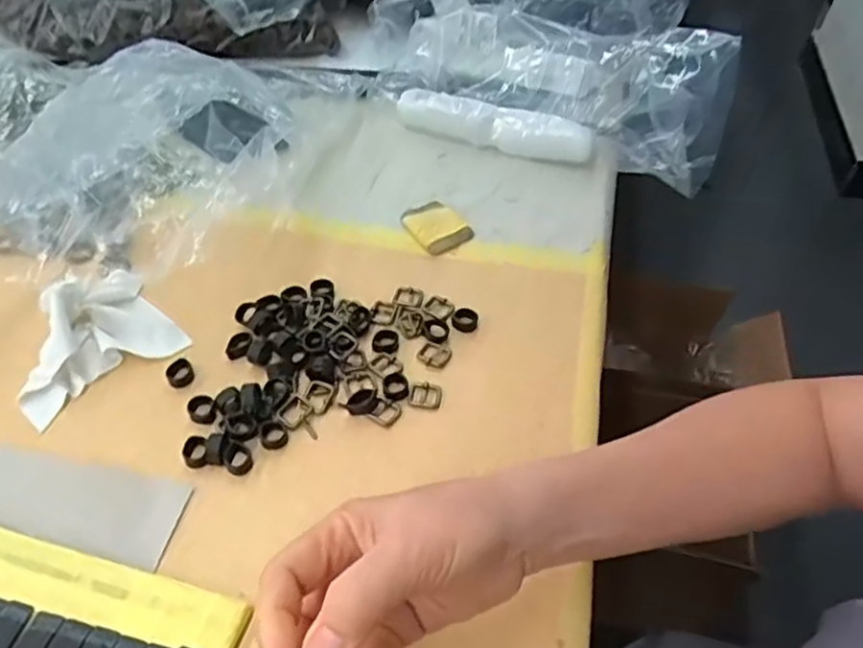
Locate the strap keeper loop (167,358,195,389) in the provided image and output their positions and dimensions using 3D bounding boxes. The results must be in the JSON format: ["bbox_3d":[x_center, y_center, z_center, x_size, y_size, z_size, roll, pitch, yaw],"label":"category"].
[{"bbox_3d":[-0.174,0.034,0.465,0.018,0.010,0.016,-22,53,-21],"label":"strap keeper loop"}]

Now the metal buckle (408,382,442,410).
[{"bbox_3d":[-0.004,0.049,0.460,0.022,0.004,0.021,7,48,4],"label":"metal buckle"}]

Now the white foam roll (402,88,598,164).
[{"bbox_3d":[0.063,-0.200,0.667,0.195,0.043,0.029,14,49,10],"label":"white foam roll"}]

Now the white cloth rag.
[{"bbox_3d":[-0.241,0.003,0.468,0.107,0.033,0.085,-29,55,-25],"label":"white cloth rag"}]

